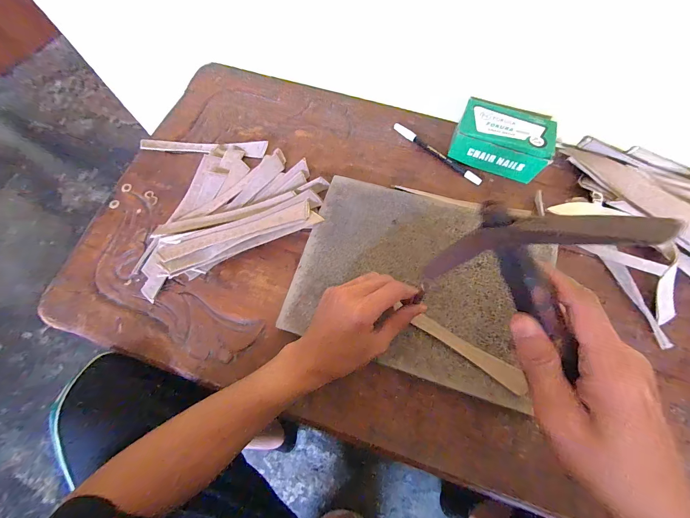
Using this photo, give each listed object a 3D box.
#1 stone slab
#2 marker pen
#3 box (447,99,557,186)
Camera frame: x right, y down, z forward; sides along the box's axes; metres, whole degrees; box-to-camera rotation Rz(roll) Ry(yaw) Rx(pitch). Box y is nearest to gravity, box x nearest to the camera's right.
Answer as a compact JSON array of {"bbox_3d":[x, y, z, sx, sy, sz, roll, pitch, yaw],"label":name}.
[{"bbox_3d":[0.087,0.023,0.364,0.274,0.021,0.212,17,71,7],"label":"stone slab"},{"bbox_3d":[0.130,-0.150,0.430,0.147,0.010,0.010,41,75,14],"label":"marker pen"},{"bbox_3d":[0.210,-0.162,0.411,0.118,0.051,0.083,21,71,8],"label":"box"}]

